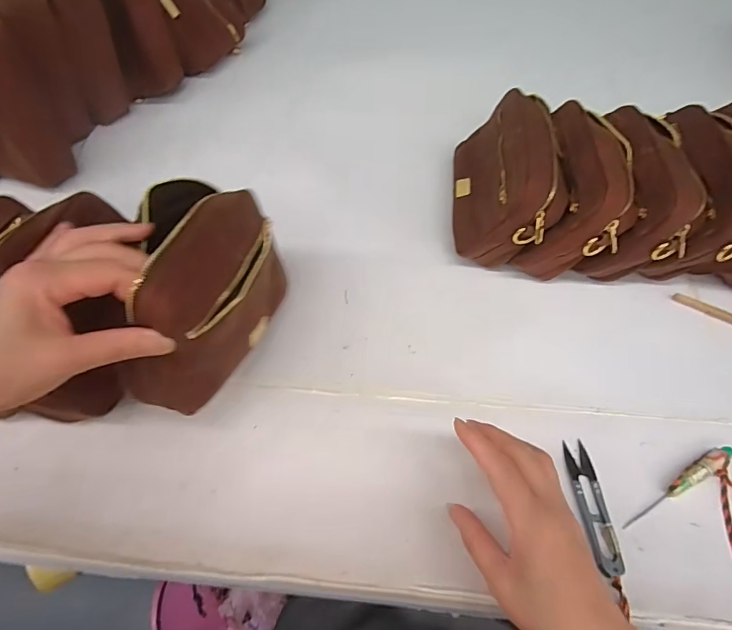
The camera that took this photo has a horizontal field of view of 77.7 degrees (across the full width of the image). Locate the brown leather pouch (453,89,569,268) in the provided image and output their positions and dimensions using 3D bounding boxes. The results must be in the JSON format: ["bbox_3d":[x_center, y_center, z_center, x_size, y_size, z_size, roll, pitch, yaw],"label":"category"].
[{"bbox_3d":[0.156,-0.156,0.502,0.055,0.128,0.203,23,56,-24],"label":"brown leather pouch"}]

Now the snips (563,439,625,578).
[{"bbox_3d":[0.181,0.150,0.362,0.022,0.012,0.100,-2,57,1],"label":"snips"}]

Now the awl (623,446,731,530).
[{"bbox_3d":[0.252,0.136,0.367,0.115,0.010,0.016,-23,59,-13],"label":"awl"}]

